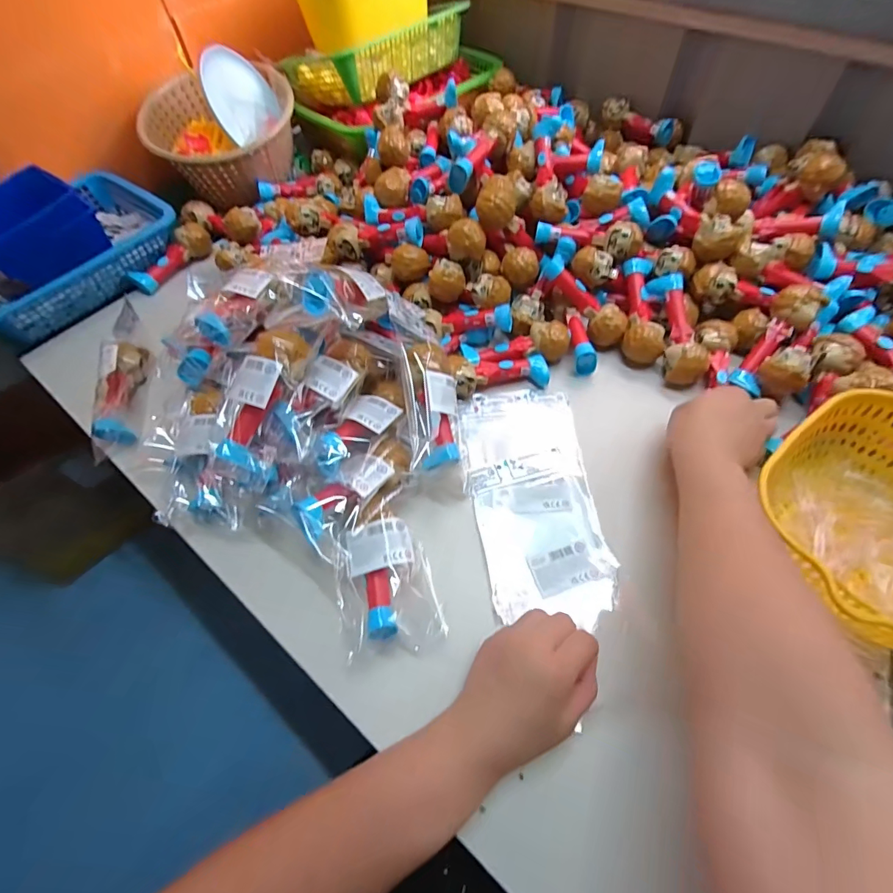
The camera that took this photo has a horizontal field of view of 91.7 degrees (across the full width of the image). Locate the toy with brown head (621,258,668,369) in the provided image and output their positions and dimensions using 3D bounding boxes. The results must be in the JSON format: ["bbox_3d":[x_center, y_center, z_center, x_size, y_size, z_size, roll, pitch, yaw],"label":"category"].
[{"bbox_3d":[0.232,-0.162,0.511,0.044,0.040,0.133,3,77,4],"label":"toy with brown head"}]

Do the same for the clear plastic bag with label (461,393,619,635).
[{"bbox_3d":[0.086,0.046,0.435,0.117,0.006,0.242,-8,60,-2],"label":"clear plastic bag with label"}]

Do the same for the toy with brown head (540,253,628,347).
[{"bbox_3d":[0.159,-0.173,0.509,0.125,0.032,0.034,46,69,-1],"label":"toy with brown head"}]

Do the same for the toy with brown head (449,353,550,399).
[{"bbox_3d":[0.060,-0.083,0.485,0.107,0.038,0.033,-11,60,-4],"label":"toy with brown head"}]

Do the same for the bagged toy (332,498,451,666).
[{"bbox_3d":[-0.054,0.114,0.374,0.083,0.052,0.120,-15,60,-6],"label":"bagged toy"}]

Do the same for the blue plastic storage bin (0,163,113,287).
[{"bbox_3d":[-0.549,-0.288,0.579,0.130,0.088,0.132,32,66,19],"label":"blue plastic storage bin"}]

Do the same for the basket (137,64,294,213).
[{"bbox_3d":[-0.342,-0.483,0.680,0.212,0.103,0.214,39,68,22],"label":"basket"}]

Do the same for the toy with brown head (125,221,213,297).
[{"bbox_3d":[-0.393,-0.271,0.618,0.035,0.041,0.124,34,66,20],"label":"toy with brown head"}]

